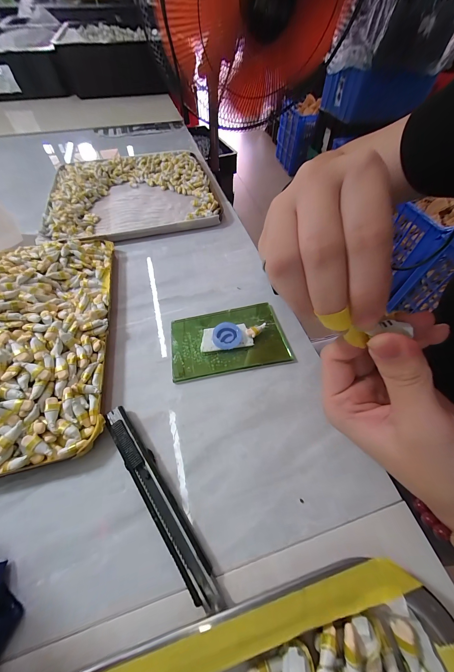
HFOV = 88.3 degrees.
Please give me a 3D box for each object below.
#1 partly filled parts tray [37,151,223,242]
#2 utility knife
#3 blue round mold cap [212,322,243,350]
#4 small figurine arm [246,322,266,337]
[{"bbox_3d":[-0.146,-0.226,0.367,0.239,0.027,0.226,-14,57,-8],"label":"partly filled parts tray"},{"bbox_3d":[-0.046,0.101,0.150,0.015,0.012,0.128,-33,61,-20],"label":"utility knife"},{"bbox_3d":[0.000,0.001,0.215,0.026,0.008,0.027,-1,56,1],"label":"blue round mold cap"},{"bbox_3d":[0.028,-0.005,0.219,0.022,0.007,0.010,-35,62,-21],"label":"small figurine arm"}]

